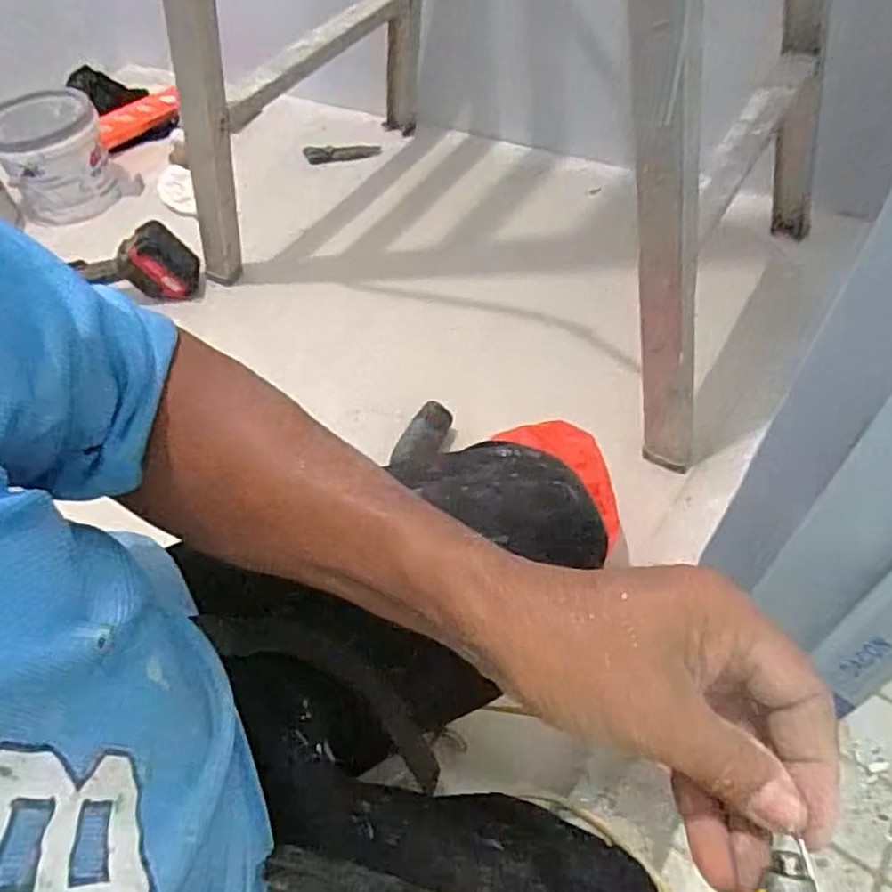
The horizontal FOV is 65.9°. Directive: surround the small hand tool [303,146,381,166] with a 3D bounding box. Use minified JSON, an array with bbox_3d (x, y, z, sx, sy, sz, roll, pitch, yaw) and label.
[{"bbox_3d":[-0.226,-0.632,1.485,0.165,0.015,0.039,-1,52,4],"label":"small hand tool"}]

